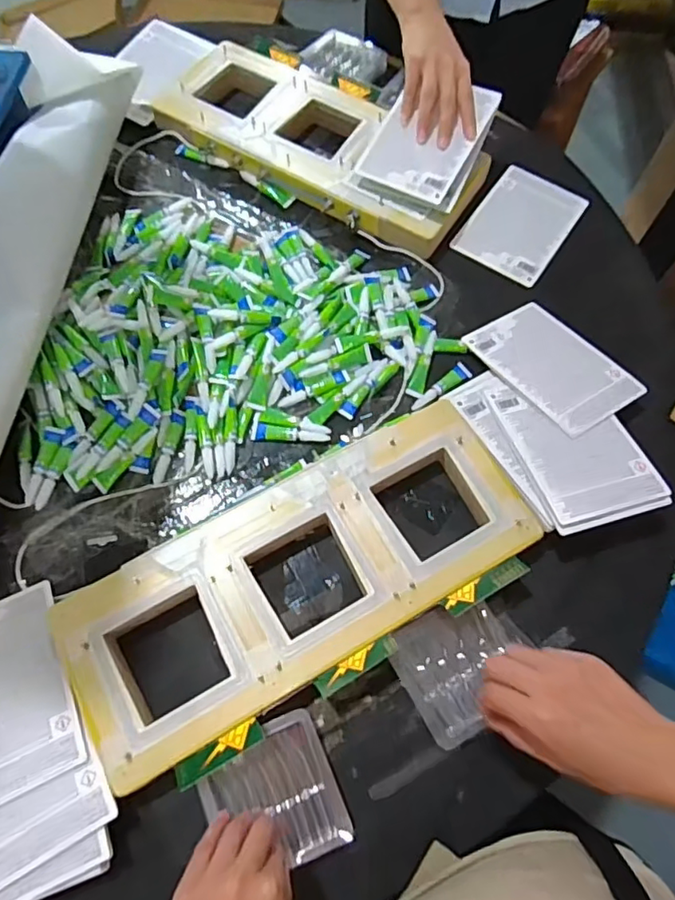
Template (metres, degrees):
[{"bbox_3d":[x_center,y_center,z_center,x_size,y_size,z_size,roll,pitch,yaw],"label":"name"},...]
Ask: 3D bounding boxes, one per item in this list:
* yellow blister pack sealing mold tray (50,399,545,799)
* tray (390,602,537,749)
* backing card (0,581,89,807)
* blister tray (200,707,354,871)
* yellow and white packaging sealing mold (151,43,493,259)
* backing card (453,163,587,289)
[{"bbox_3d":[-0.031,0.115,0.532,0.429,0.035,0.172,-28,69,-13],"label":"yellow blister pack sealing mold tray"},{"bbox_3d":[0.112,0.189,0.505,0.108,0.025,0.100,-26,69,-12],"label":"tray"},{"bbox_3d":[-0.289,0.209,0.492,0.114,0.008,0.166,-25,61,-8],"label":"backing card"},{"bbox_3d":[-0.052,0.282,0.468,0.100,0.021,0.102,-22,68,-10],"label":"blister tray"},{"bbox_3d":[-0.021,-0.409,0.750,0.420,0.035,0.182,31,69,12],"label":"yellow and white packaging sealing mold"},{"bbox_3d":[0.237,-0.293,0.740,0.117,0.005,0.170,31,71,14],"label":"backing card"}]

